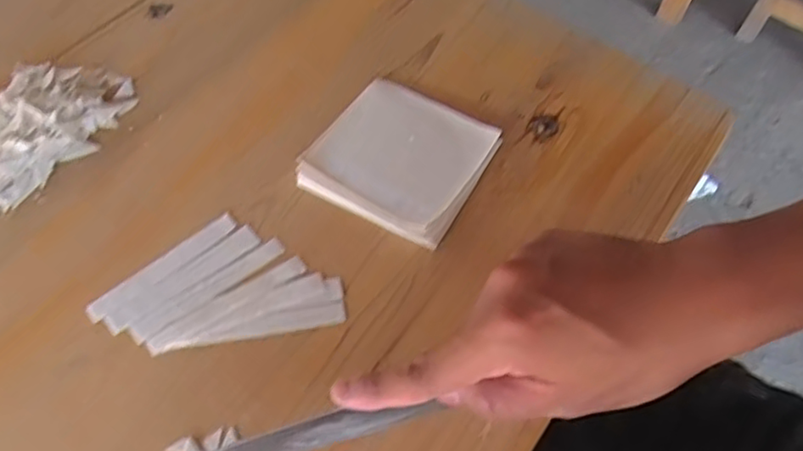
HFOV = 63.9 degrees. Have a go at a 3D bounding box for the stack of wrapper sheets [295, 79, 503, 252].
[{"bbox_3d":[0.001,-0.048,0.440,0.107,0.010,0.107,28,62,13],"label":"stack of wrapper sheets"}]

